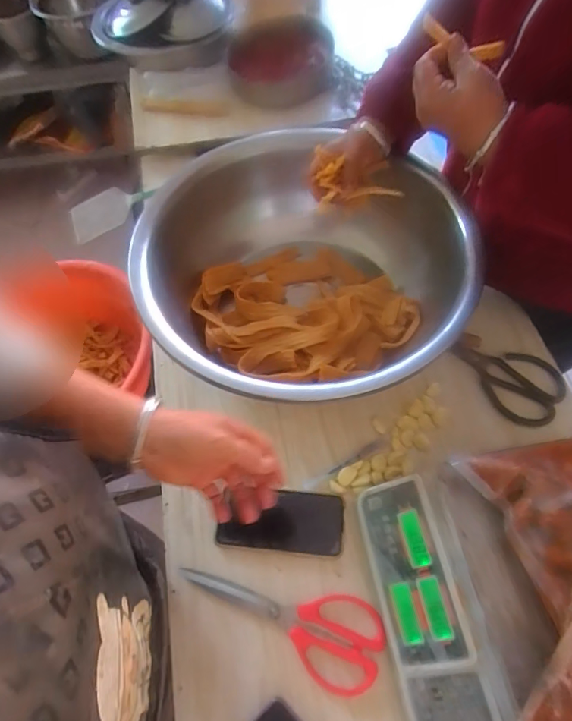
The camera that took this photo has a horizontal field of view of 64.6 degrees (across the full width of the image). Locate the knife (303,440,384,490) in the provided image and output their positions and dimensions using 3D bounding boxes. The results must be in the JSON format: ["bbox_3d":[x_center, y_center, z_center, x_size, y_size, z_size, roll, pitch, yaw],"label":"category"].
[{"bbox_3d":[0.081,0.143,0.620,0.125,0.011,0.014,-27,65,-11],"label":"knife"}]

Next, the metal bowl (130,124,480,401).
[{"bbox_3d":[0.016,-0.115,0.673,0.416,0.187,0.463,-38,67,-15],"label":"metal bowl"}]

